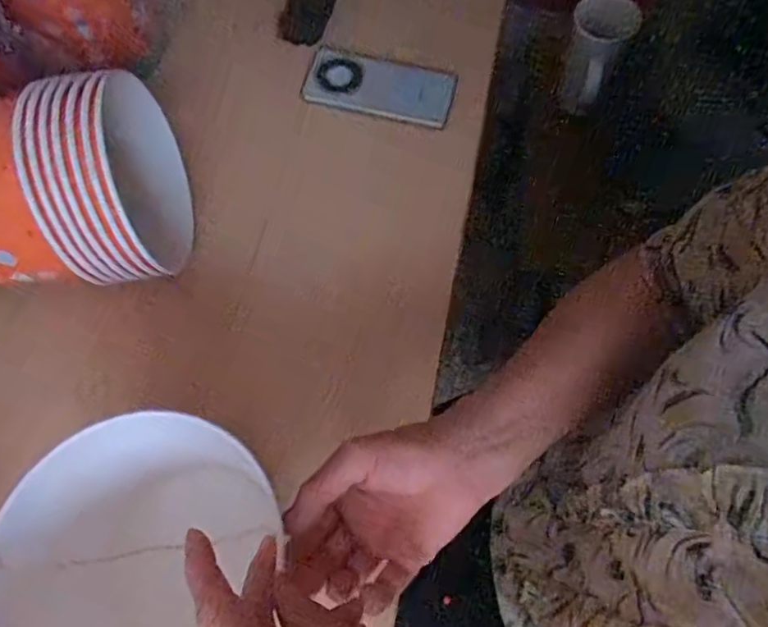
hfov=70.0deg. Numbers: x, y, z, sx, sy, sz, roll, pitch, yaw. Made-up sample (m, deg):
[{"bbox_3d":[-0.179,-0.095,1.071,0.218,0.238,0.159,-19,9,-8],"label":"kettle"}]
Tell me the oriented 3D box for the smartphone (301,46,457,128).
[{"bbox_3d":[-0.004,-0.258,0.618,0.161,0.016,0.079,13,69,2],"label":"smartphone"}]

